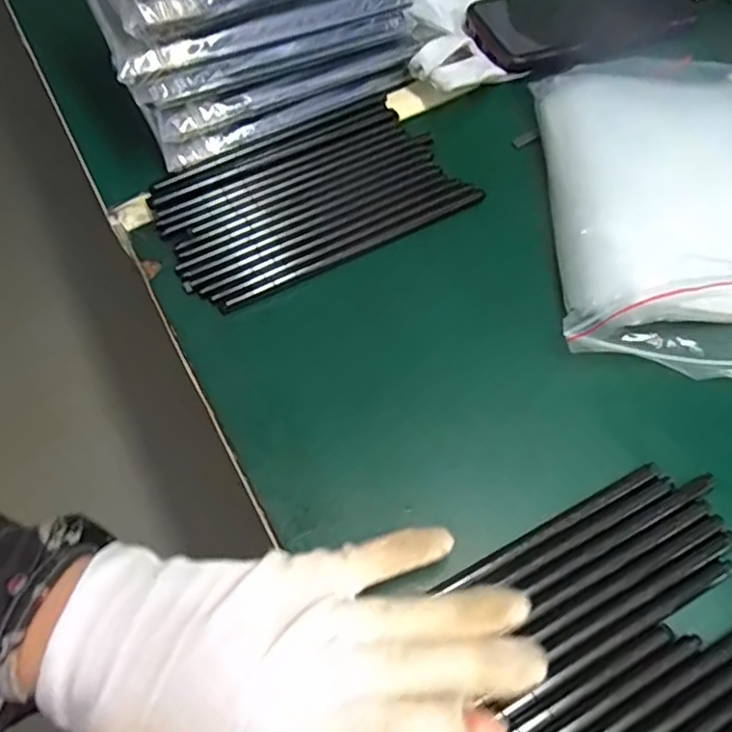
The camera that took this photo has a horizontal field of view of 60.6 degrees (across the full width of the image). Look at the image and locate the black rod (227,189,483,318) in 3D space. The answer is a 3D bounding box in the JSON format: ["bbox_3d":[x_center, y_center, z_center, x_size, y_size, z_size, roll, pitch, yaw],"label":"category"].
[{"bbox_3d":[-0.005,-0.070,0.376,0.173,0.009,0.011,-26,59,-13],"label":"black rod"}]

